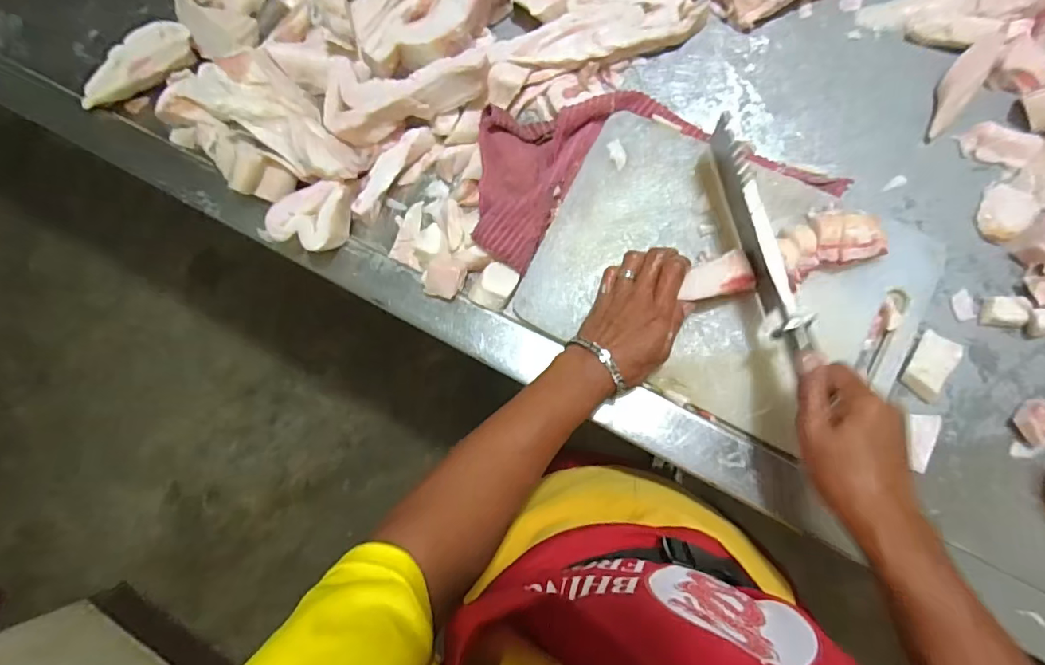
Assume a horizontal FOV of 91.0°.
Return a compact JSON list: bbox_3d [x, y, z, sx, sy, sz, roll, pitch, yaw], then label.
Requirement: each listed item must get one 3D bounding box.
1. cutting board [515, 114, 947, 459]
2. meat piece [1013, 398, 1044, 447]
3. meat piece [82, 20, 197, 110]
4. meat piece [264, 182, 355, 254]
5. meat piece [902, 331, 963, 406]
[{"bbox_3d":[0.191,-0.051,0.491,0.343,0.019,0.237,25,89,9],"label":"cutting board"},{"bbox_3d":[0.449,0.078,0.448,0.030,0.019,0.036,37,88,9],"label":"meat piece"},{"bbox_3d":[-0.451,-0.314,0.598,0.141,0.027,0.053,-31,81,1],"label":"meat piece"},{"bbox_3d":[-0.217,-0.121,0.530,0.068,0.045,0.079,9,84,7],"label":"meat piece"},{"bbox_3d":[0.370,0.031,0.464,0.032,0.014,0.058,27,86,9],"label":"meat piece"}]

